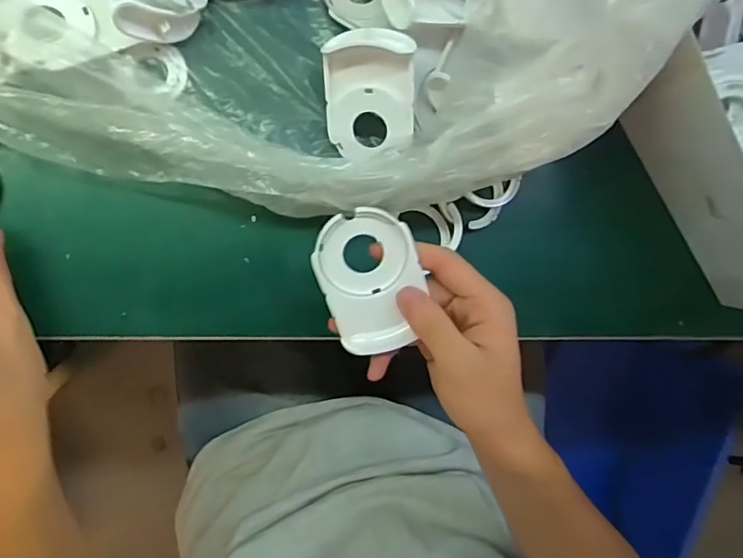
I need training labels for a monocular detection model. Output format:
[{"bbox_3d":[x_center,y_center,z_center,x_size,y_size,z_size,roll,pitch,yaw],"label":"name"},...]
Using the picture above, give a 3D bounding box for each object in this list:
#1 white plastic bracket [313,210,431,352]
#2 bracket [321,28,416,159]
[{"bbox_3d":[0.000,0.001,0.297,0.056,0.013,0.080,-17,108,2],"label":"white plastic bracket"},{"bbox_3d":[0.000,-0.118,0.335,0.059,0.023,0.073,3,117,19],"label":"bracket"}]

